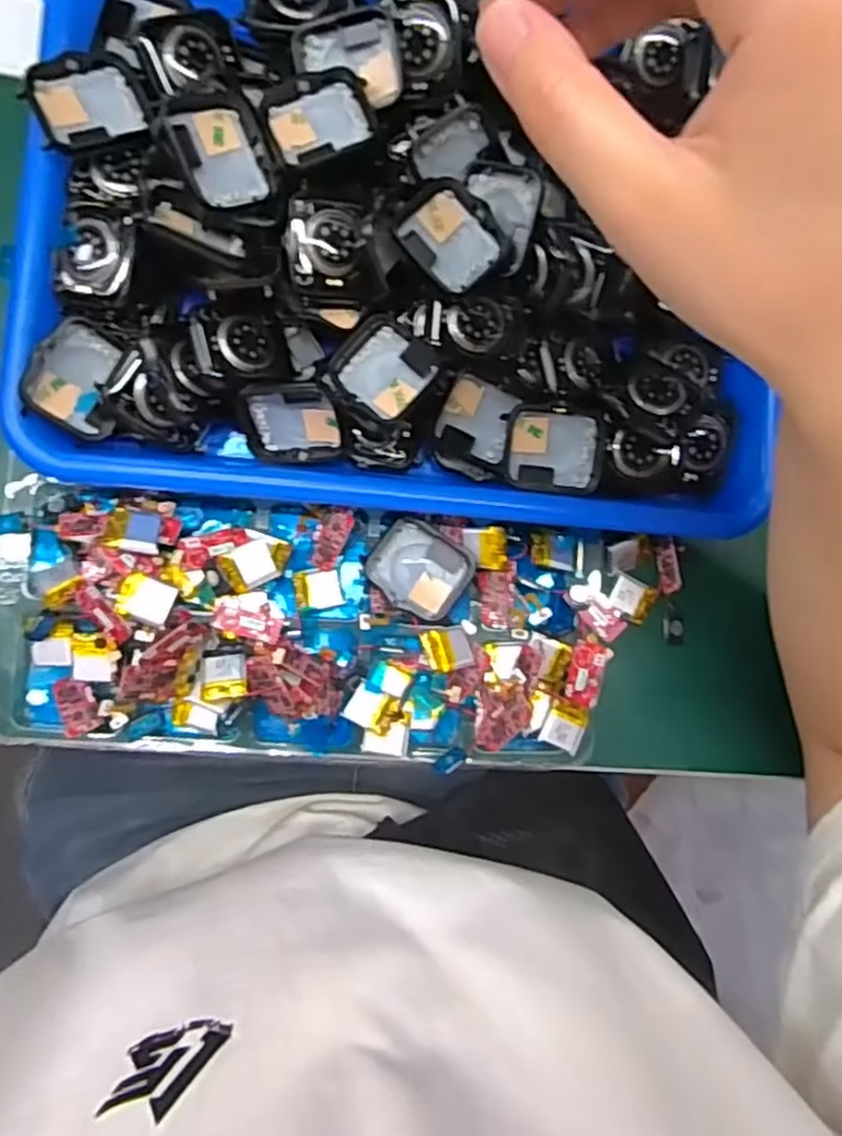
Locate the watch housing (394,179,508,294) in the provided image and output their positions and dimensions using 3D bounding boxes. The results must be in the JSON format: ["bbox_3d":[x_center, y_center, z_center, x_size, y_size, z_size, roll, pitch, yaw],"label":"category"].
[{"bbox_3d":[0.012,-0.134,0.304,0.040,0.012,0.036,44,82,-3],"label":"watch housing"}]

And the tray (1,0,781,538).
[{"bbox_3d":[-0.001,-0.145,0.314,0.310,0.052,0.233,5,86,-8],"label":"tray"}]

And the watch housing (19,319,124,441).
[{"bbox_3d":[-0.136,-0.075,0.295,0.036,0.008,0.040,25,90,-38],"label":"watch housing"}]

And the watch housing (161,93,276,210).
[{"bbox_3d":[-0.079,-0.161,0.288,0.037,0.011,0.041,-27,101,-25],"label":"watch housing"}]

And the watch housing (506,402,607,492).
[{"bbox_3d":[0.058,-0.051,0.320,0.040,0.014,0.035,6,85,-7],"label":"watch housing"}]

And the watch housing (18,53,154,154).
[{"bbox_3d":[-0.132,-0.185,0.294,0.041,0.008,0.035,-23,89,-9],"label":"watch housing"}]

